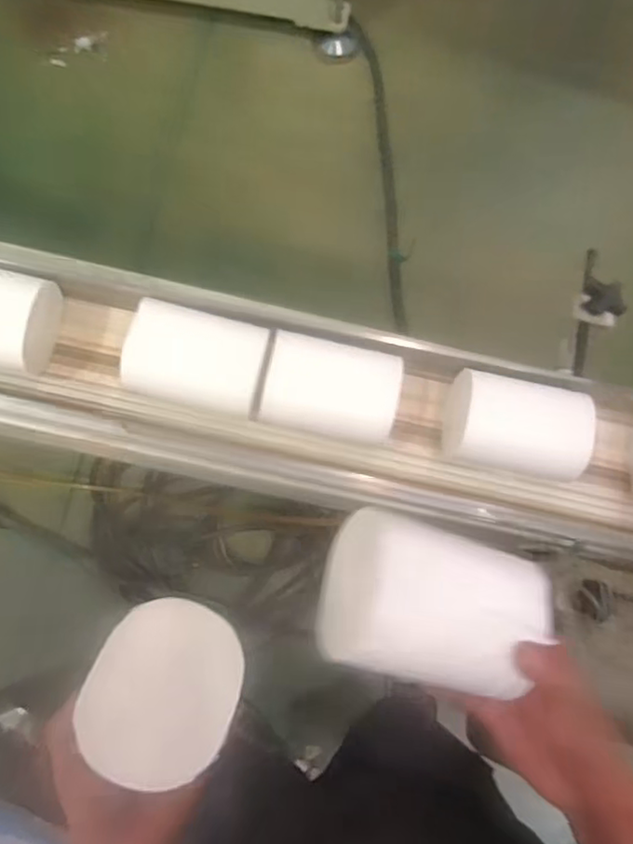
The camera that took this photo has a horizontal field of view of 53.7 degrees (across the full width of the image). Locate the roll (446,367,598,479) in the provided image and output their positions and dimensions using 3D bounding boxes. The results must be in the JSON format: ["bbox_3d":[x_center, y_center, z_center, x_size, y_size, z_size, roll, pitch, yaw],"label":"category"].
[{"bbox_3d":[0.205,0.009,0.649,0.148,0.091,0.087,15,74,4],"label":"roll"}]

